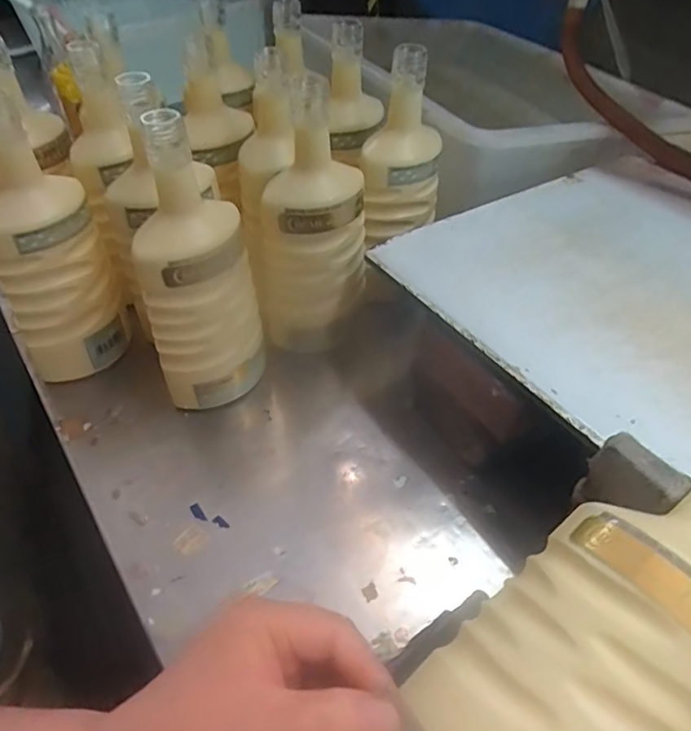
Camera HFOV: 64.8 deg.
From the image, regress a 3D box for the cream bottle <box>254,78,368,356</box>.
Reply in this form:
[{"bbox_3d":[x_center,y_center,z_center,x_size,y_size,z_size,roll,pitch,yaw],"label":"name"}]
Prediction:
[{"bbox_3d":[-0.038,-0.123,0.501,0.090,0.226,0.084,0,45,0],"label":"cream bottle"}]

